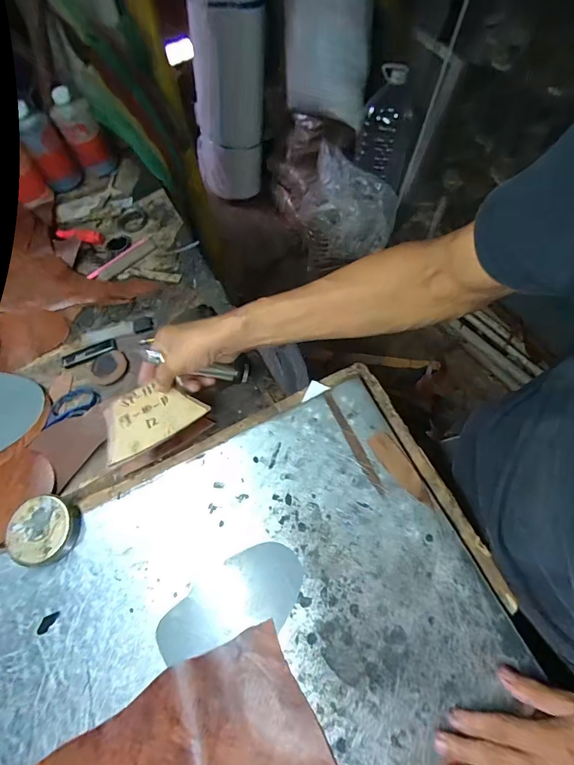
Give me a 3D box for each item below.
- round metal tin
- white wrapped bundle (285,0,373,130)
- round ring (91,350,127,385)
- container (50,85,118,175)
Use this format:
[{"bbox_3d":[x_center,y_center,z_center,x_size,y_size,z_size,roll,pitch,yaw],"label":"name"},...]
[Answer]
[{"bbox_3d":[-0.288,0.175,0.472,0.072,0.034,0.075,-1,62,3],"label":"round metal tin"},{"bbox_3d":[0.141,-1.258,1.362,0.324,0.551,0.274,1,62,4],"label":"white wrapped bundle"},{"bbox_3d":[-0.267,-0.023,0.597,0.052,0.005,0.056,-1,62,3],"label":"round ring"},{"bbox_3d":[-0.399,-0.487,0.781,0.077,0.140,0.054,-35,66,-15],"label":"container"}]

